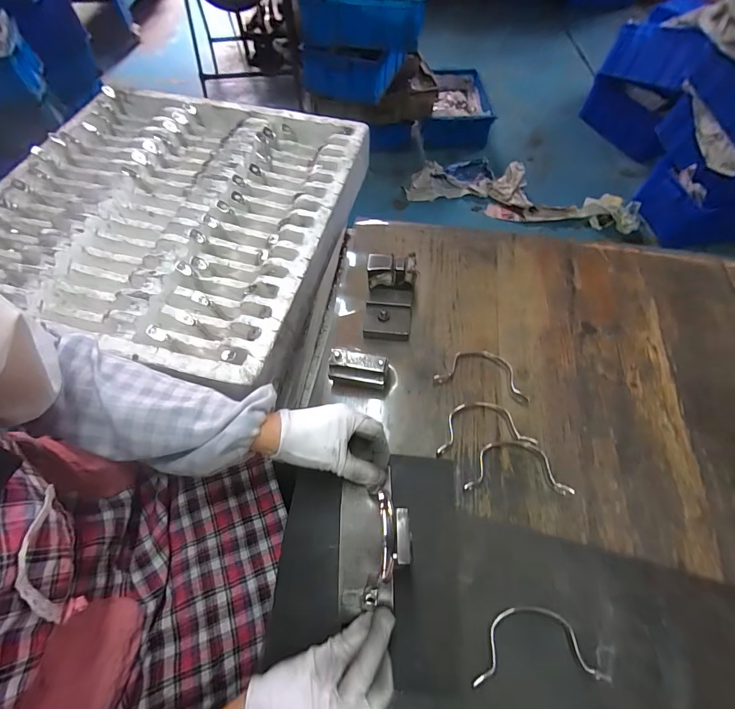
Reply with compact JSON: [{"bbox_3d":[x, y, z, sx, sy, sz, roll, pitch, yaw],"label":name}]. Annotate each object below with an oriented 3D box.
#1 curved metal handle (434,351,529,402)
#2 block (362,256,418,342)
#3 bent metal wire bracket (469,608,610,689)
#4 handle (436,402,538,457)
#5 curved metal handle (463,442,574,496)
[{"bbox_3d":[0.152,0.023,0.480,0.121,0.014,0.054,13,63,5],"label":"curved metal handle"},{"bbox_3d":[0.030,-0.079,0.497,0.066,0.070,0.095,5,62,1],"label":"block"},{"bbox_3d":[0.155,0.270,0.337,0.120,0.012,0.056,-2,62,-3],"label":"bent metal wire bracket"},{"bbox_3d":[0.139,0.086,0.446,0.118,0.011,0.061,-5,62,-4],"label":"handle"},{"bbox_3d":[0.171,0.129,0.420,0.119,0.014,0.057,3,62,0],"label":"curved metal handle"}]

